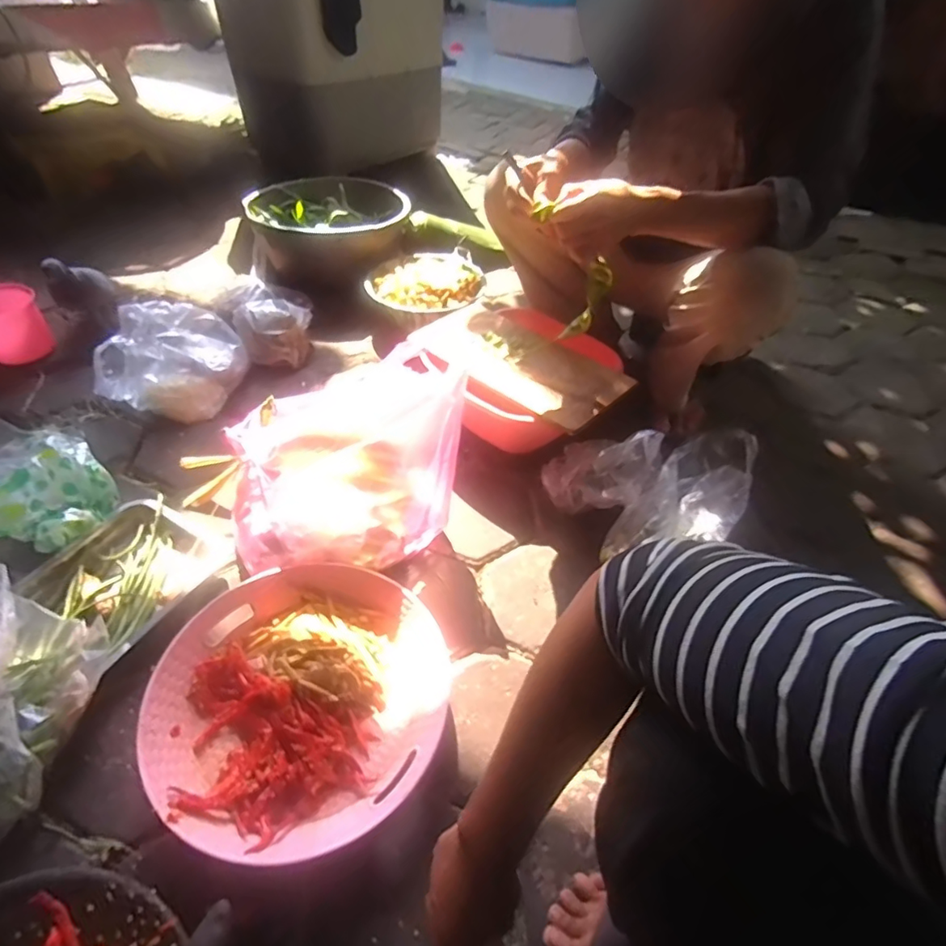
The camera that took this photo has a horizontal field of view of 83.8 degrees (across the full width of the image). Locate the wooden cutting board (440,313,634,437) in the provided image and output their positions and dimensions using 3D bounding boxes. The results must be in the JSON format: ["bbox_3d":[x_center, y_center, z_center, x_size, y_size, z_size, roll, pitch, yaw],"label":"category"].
[{"bbox_3d":[0.093,-0.192,0.932,0.332,0.017,0.194,36,53,27],"label":"wooden cutting board"}]

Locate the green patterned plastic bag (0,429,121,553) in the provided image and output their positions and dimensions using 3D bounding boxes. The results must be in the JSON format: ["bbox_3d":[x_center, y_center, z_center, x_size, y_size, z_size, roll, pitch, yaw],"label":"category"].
[{"bbox_3d":[-0.660,0.025,0.801,0.223,0.089,0.192,3,46,-2],"label":"green patterned plastic bag"}]

